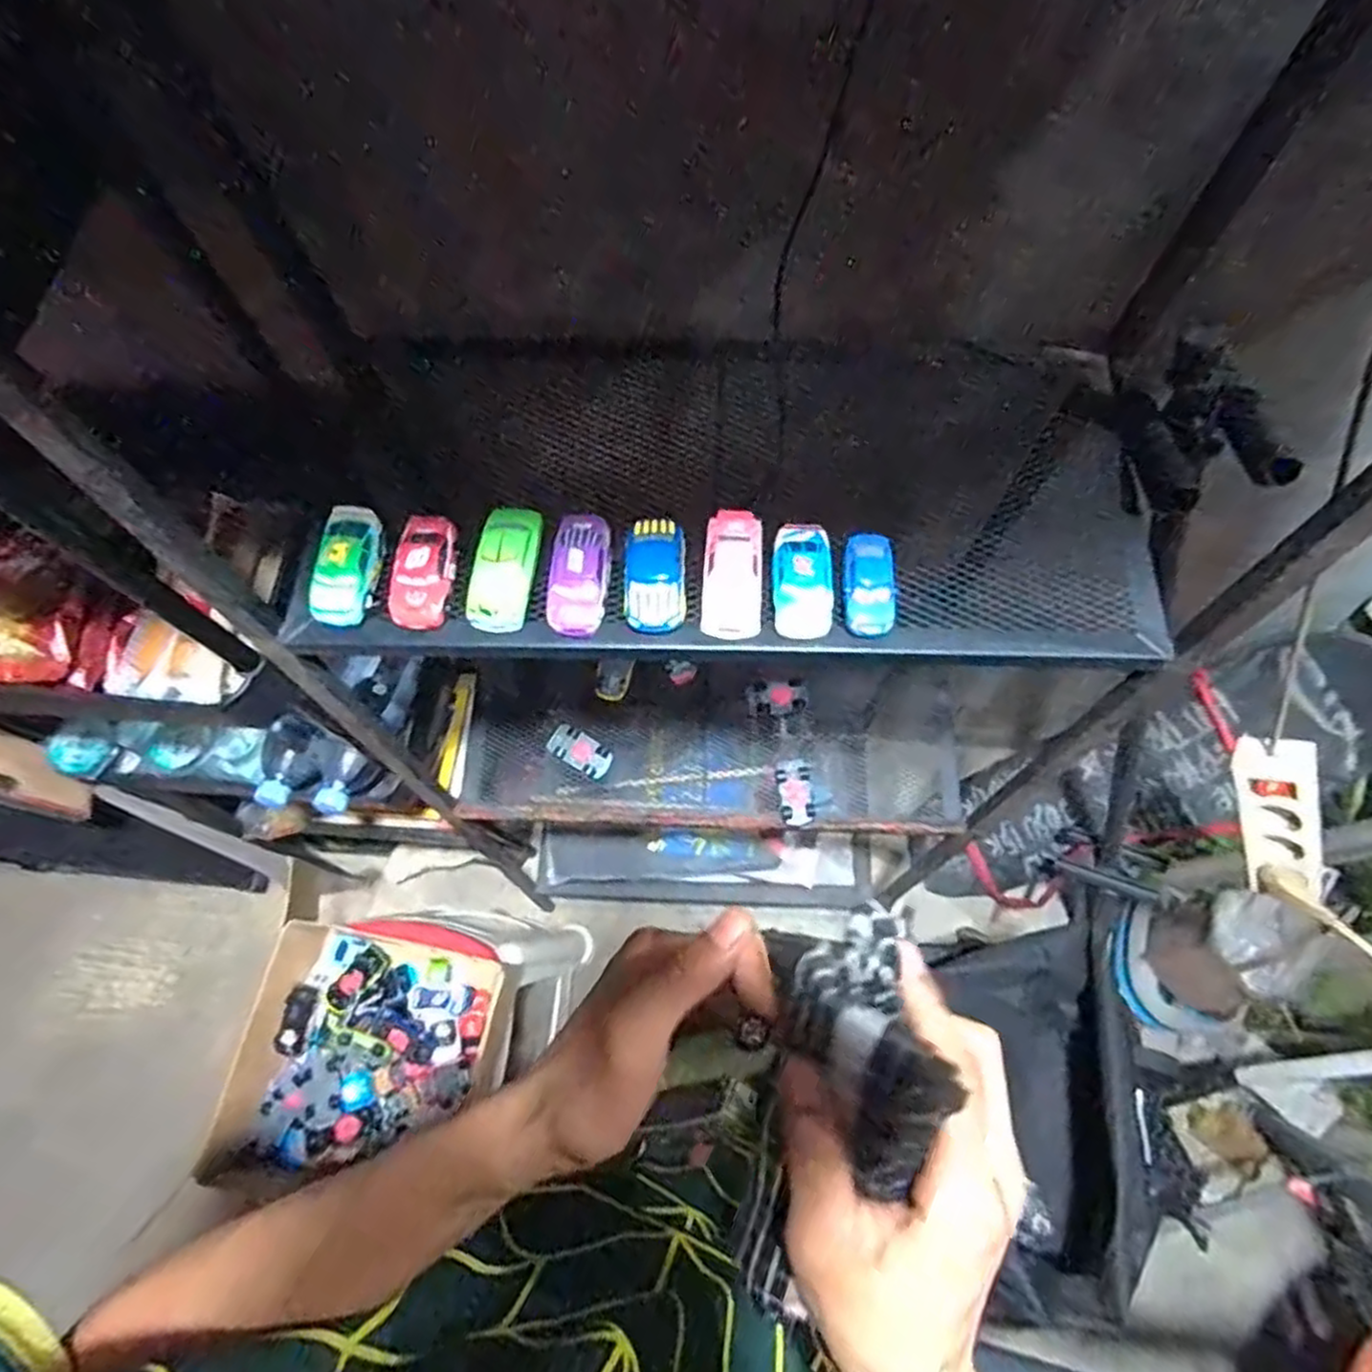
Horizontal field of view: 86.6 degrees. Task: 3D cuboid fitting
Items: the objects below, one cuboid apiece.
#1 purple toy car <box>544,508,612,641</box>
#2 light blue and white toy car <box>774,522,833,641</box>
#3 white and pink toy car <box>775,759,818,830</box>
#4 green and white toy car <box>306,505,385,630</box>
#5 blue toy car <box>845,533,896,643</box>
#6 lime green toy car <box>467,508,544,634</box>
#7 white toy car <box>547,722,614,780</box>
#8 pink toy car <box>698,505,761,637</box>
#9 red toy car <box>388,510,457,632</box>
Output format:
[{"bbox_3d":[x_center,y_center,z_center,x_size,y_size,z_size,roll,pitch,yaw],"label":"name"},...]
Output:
[{"bbox_3d":[-0.065,-0.071,0.453,0.035,0.018,0.077,8,69,4],"label":"purple toy car"},{"bbox_3d":[0.072,-0.067,0.449,0.035,0.015,0.075,-1,69,1],"label":"light blue and white toy car"},{"bbox_3d":[0.119,0.116,0.788,0.039,0.024,0.071,-6,69,-1],"label":"white and pink toy car"},{"bbox_3d":[-0.214,-0.076,0.460,0.032,0.025,0.074,5,69,4],"label":"green and white toy car"},{"bbox_3d":[0.112,-0.063,0.445,0.028,0.016,0.067,1,69,2],"label":"blue toy car"},{"bbox_3d":[-0.113,-0.076,0.458,0.036,0.023,0.086,3,69,3],"label":"lime green toy car"},{"bbox_3d":[-0.117,0.071,0.816,0.072,0.016,0.040,29,72,12],"label":"white toy car"},{"bbox_3d":[0.030,-0.072,0.452,0.036,0.020,0.084,4,69,3],"label":"pink toy car"},{"bbox_3d":[-0.165,-0.073,0.460,0.036,0.020,0.075,8,69,5],"label":"red toy car"}]

